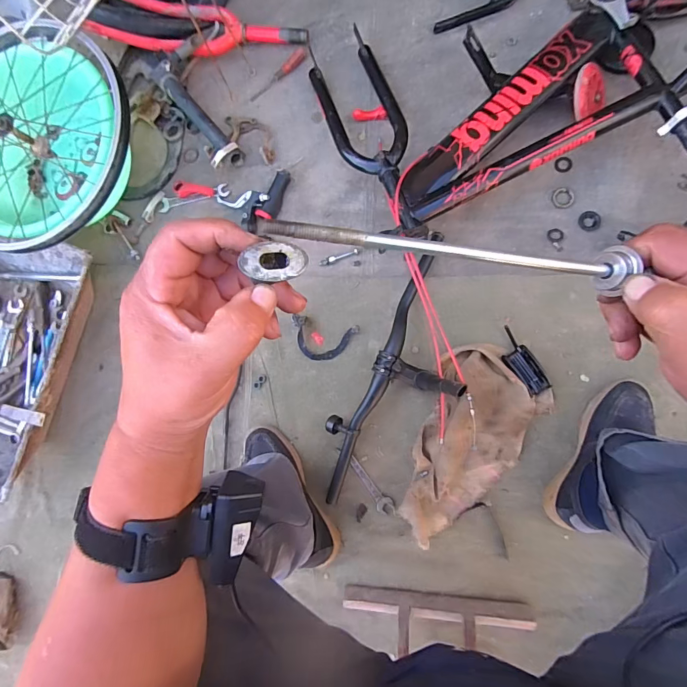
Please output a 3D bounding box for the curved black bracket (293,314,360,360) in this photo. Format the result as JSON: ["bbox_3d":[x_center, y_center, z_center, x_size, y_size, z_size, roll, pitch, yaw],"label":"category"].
[{"bbox_3d":[-0.040,-0.006,0.778,0.127,0.010,0.077,11,91,4],"label":"curved black bracket"}]

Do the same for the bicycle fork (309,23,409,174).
[{"bbox_3d":[0.030,-0.451,0.767,0.139,0.070,0.316,-24,84,5],"label":"bicycle fork"}]

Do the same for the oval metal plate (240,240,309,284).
[{"bbox_3d":[-0.036,-0.043,0.214,0.034,0.004,0.022,-1,79,-20],"label":"oval metal plate"}]

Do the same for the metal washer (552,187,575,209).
[{"bbox_3d":[0.402,-0.266,0.739,0.039,0.004,0.036,0,90,4],"label":"metal washer"}]

